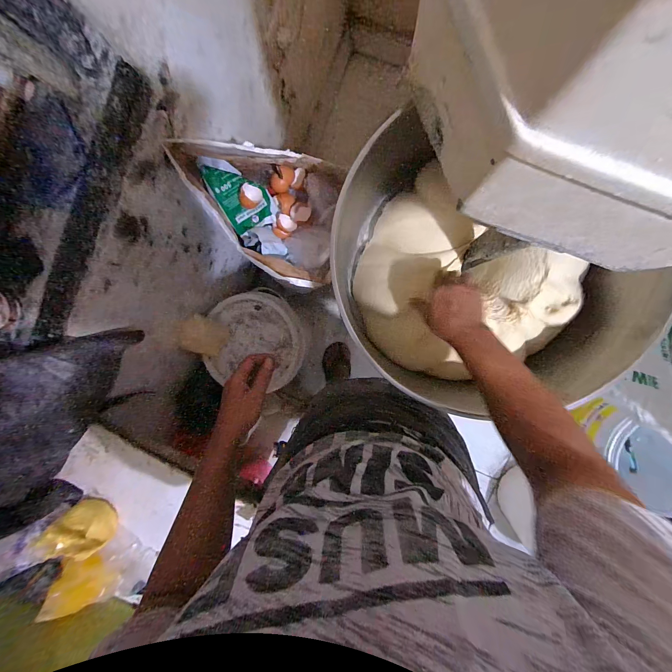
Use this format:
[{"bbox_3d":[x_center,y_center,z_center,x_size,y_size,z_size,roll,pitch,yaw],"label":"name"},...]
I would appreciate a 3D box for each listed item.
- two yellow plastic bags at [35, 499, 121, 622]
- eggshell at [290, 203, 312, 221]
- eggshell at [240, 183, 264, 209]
[{"bbox_3d":[-0.483,0.419,0.559,0.105,0.075,0.182,6,95,4],"label":"two yellow plastic bags"},{"bbox_3d":[-0.073,-0.252,0.606,0.039,0.016,0.037,0,95,5],"label":"eggshell"},{"bbox_3d":[-0.165,-0.268,0.567,0.035,0.021,0.043,33,97,2],"label":"eggshell"}]

